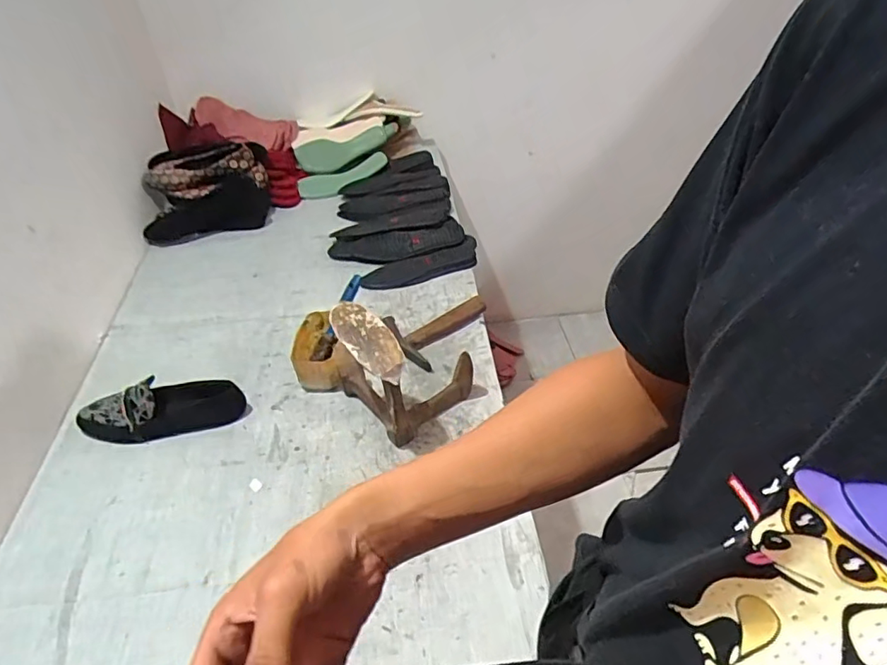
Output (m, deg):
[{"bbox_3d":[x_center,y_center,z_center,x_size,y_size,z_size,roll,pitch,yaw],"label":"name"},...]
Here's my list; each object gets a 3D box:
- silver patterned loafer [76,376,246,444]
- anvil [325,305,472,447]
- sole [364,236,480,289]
[{"bbox_3d":[-0.425,0.114,0.835,0.241,0.062,0.080,-9,43,-7],"label":"silver patterned loafer"},{"bbox_3d":[-0.068,0.029,0.802,0.158,0.185,0.159,-34,50,-29],"label":"anvil"},{"bbox_3d":[-0.046,-0.137,1.098,0.235,0.031,0.076,-15,44,-13],"label":"sole"}]

